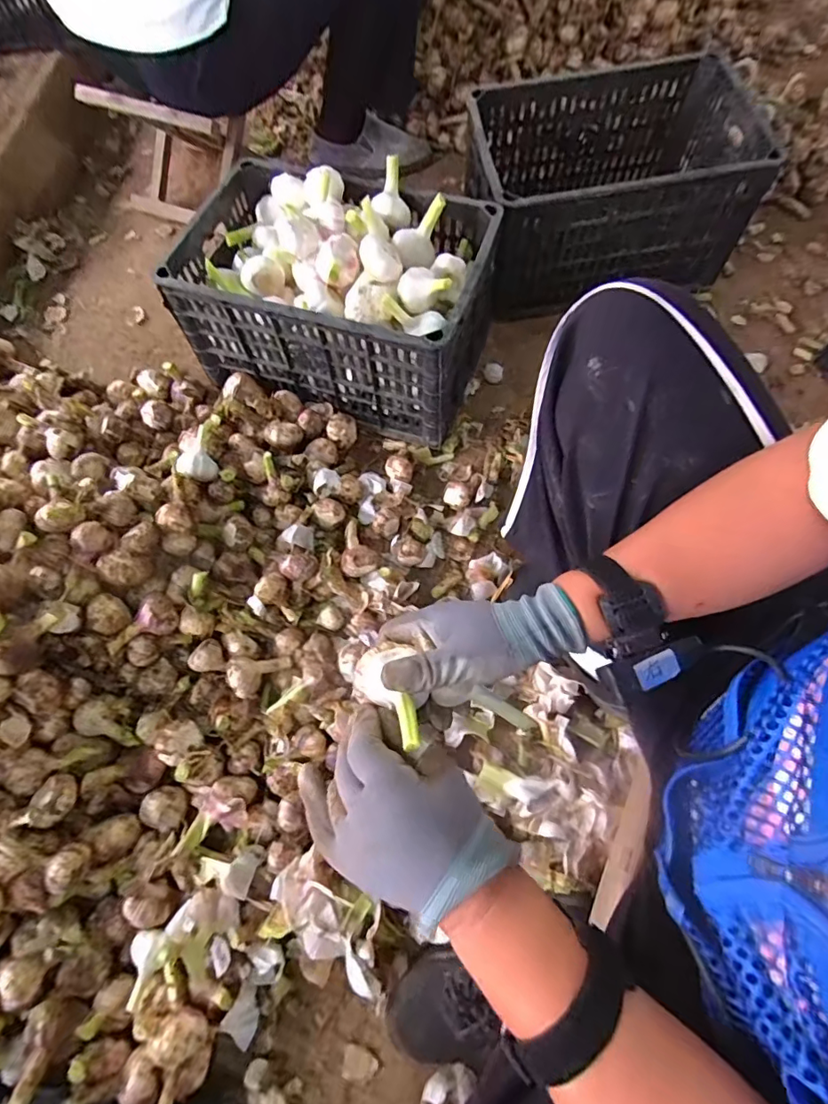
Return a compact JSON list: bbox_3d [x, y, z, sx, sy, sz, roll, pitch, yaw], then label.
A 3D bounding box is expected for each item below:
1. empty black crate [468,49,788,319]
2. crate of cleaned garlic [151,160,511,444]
[{"bbox_3d":[0.362,-0.700,0.926,0.510,0.206,0.379,-9,68,-2],"label":"empty black crate"},{"bbox_3d":[-0.121,-0.424,0.811,0.455,0.249,0.314,20,70,9],"label":"crate of cleaned garlic"}]

